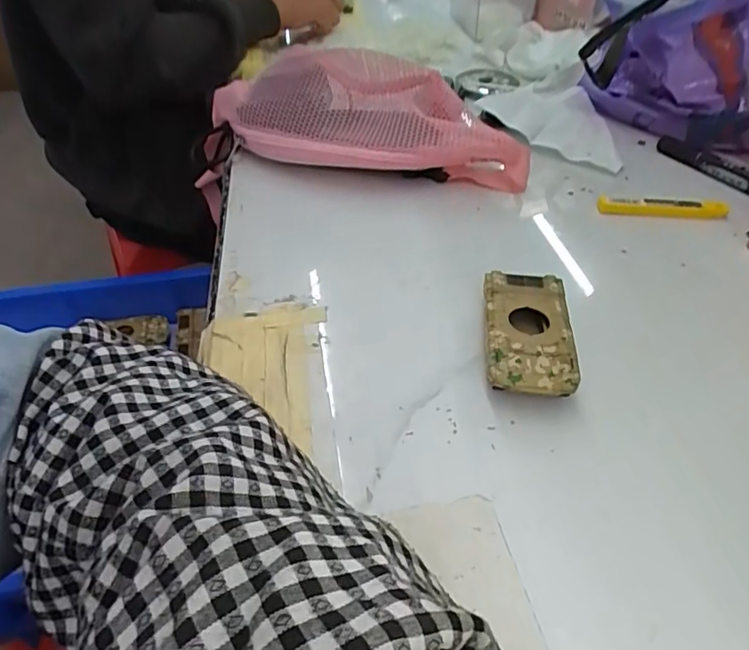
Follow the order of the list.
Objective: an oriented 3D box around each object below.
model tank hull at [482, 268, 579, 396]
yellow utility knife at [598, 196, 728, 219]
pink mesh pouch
[{"bbox_3d":[0.093,0.008,0.336,0.050,0.026,0.091,4,43,6],"label":"model tank hull"},{"bbox_3d":[0.241,-0.099,0.462,0.104,0.010,0.018,4,43,6],"label":"yellow utility knife"},{"bbox_3d":[-0.012,-0.198,0.509,0.292,0.089,0.120,5,43,6],"label":"pink mesh pouch"}]

